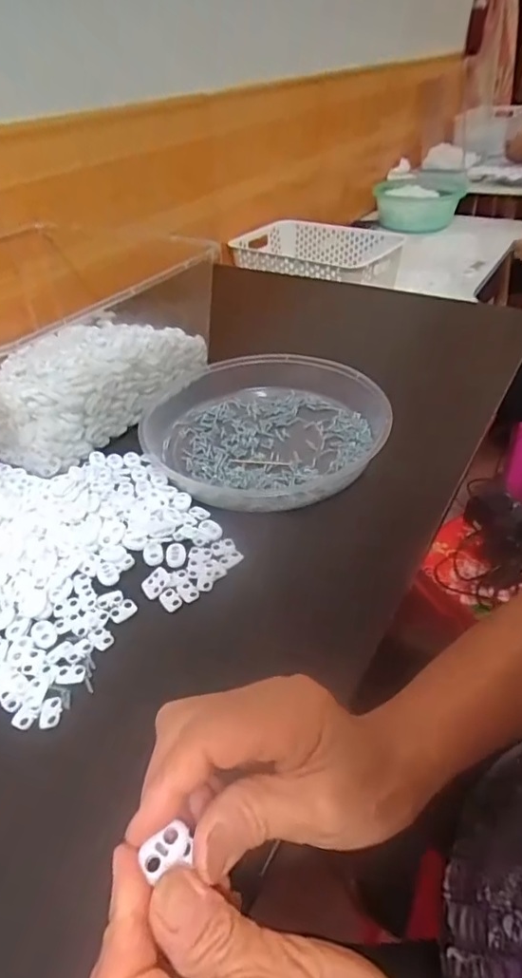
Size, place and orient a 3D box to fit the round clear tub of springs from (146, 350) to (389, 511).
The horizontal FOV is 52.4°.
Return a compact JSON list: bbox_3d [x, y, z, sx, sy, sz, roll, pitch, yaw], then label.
[{"bbox_3d":[0.001,-0.067,0.521,0.229,0.034,0.224,-1,41,1],"label":"round clear tub of springs"}]

